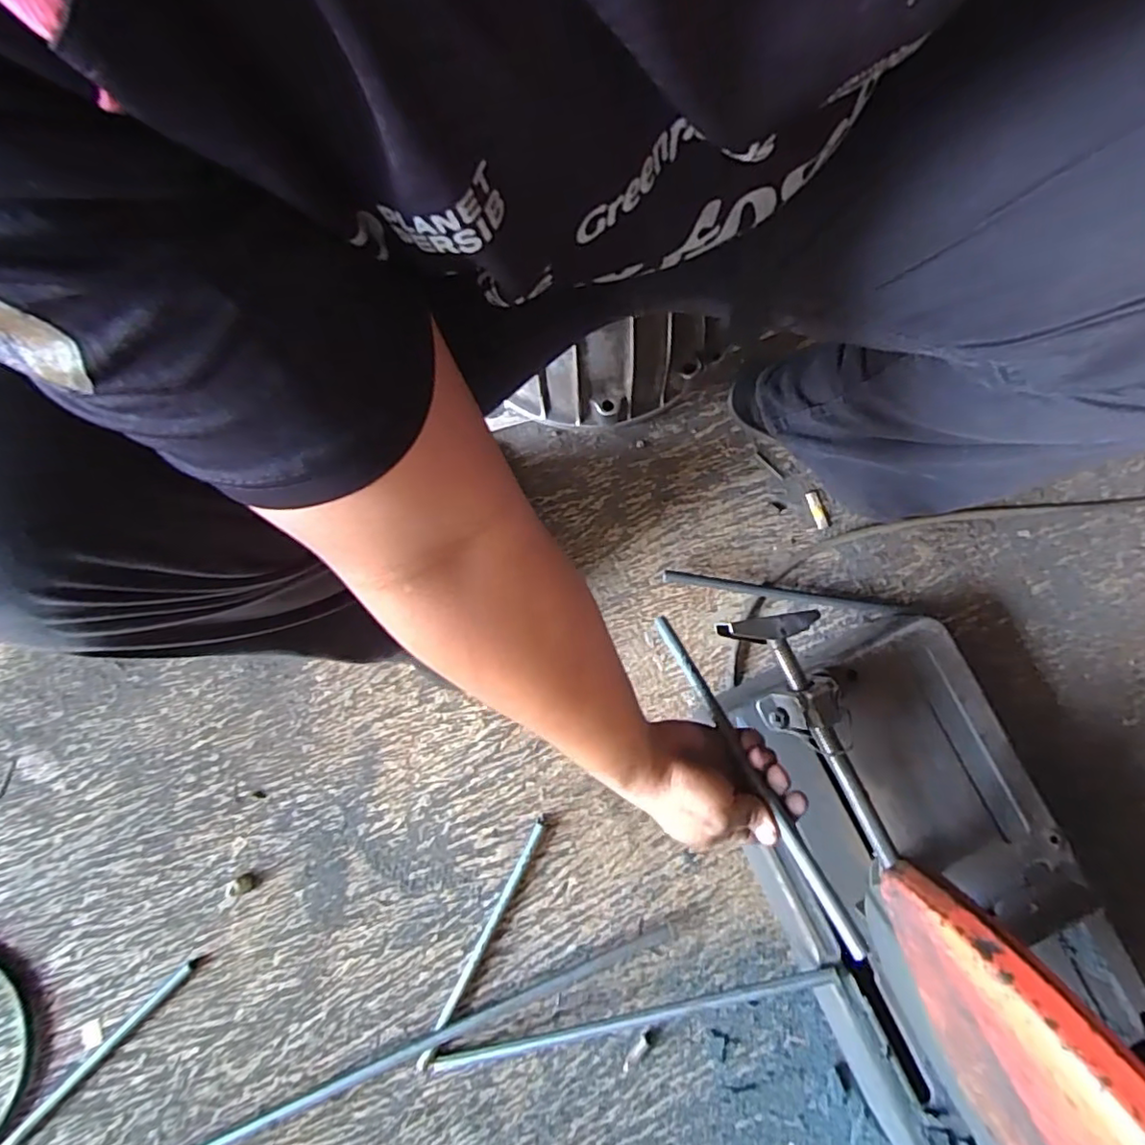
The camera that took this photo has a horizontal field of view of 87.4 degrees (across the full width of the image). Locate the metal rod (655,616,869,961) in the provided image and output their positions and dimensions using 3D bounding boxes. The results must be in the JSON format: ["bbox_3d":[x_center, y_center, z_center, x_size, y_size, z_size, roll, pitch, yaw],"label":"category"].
[{"bbox_3d":[0.130,0.142,0.451,0.013,0.011,0.267,-26,58,-3],"label":"metal rod"}]

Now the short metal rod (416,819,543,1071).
[{"bbox_3d":[-0.089,0.368,0.597,0.014,0.006,0.252,26,81,3],"label":"short metal rod"}]

